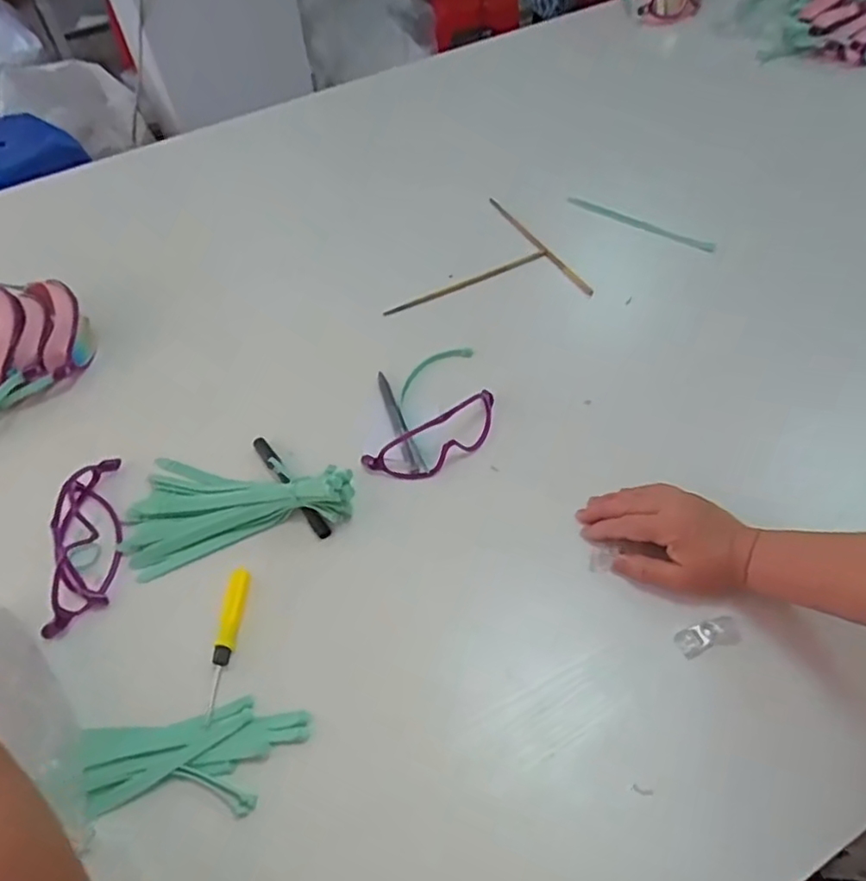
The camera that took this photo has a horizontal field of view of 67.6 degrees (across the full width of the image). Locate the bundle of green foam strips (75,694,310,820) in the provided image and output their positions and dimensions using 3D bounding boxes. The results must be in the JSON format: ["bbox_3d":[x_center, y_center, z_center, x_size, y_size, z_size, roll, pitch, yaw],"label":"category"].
[{"bbox_3d":[-0.192,0.247,0.510,0.176,0.014,0.078,-1,54,2],"label":"bundle of green foam strips"}]

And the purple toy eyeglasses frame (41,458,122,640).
[{"bbox_3d":[-0.328,0.086,0.605,0.057,0.037,0.177,-12,55,-5],"label":"purple toy eyeglasses frame"}]

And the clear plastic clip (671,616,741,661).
[{"bbox_3d":[0.233,0.164,0.547,0.052,0.011,0.024,-17,55,-9],"label":"clear plastic clip"}]

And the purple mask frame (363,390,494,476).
[{"bbox_3d":[0.006,-0.006,0.657,0.153,0.042,0.051,-26,57,-15],"label":"purple mask frame"}]

